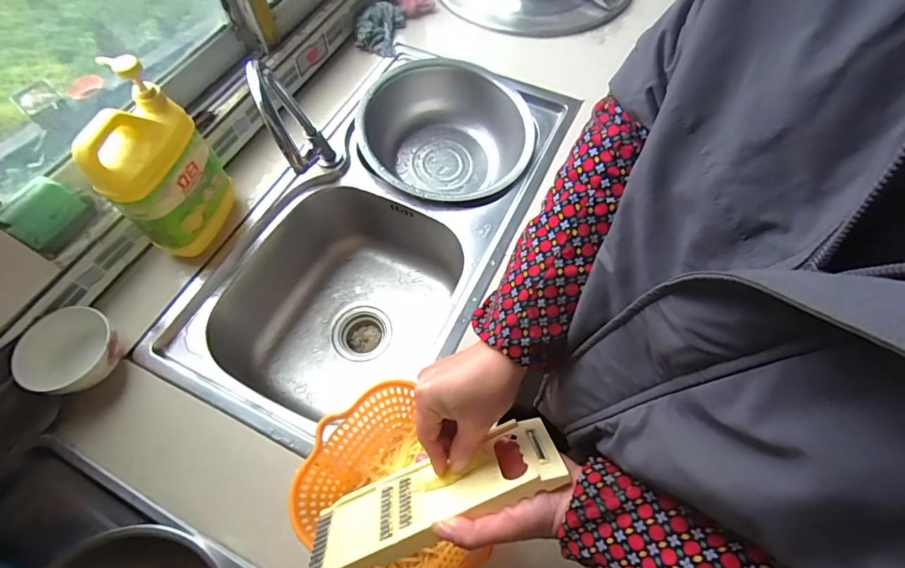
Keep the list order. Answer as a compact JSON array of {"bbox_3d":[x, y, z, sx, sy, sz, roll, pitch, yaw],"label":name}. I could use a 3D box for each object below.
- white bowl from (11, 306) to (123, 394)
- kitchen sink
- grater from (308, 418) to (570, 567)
[{"bbox_3d":[-0.474,0.088,0.572,0.099,0.059,0.107,0,62,0],"label":"white bowl"},{"bbox_3d":[-0.106,-0.080,0.813,0.401,0.211,0.738,22,65,12],"label":"kitchen sink"},{"bbox_3d":[-0.019,0.192,0.415,0.238,0.089,0.010,-24,106,1],"label":"grater"}]

